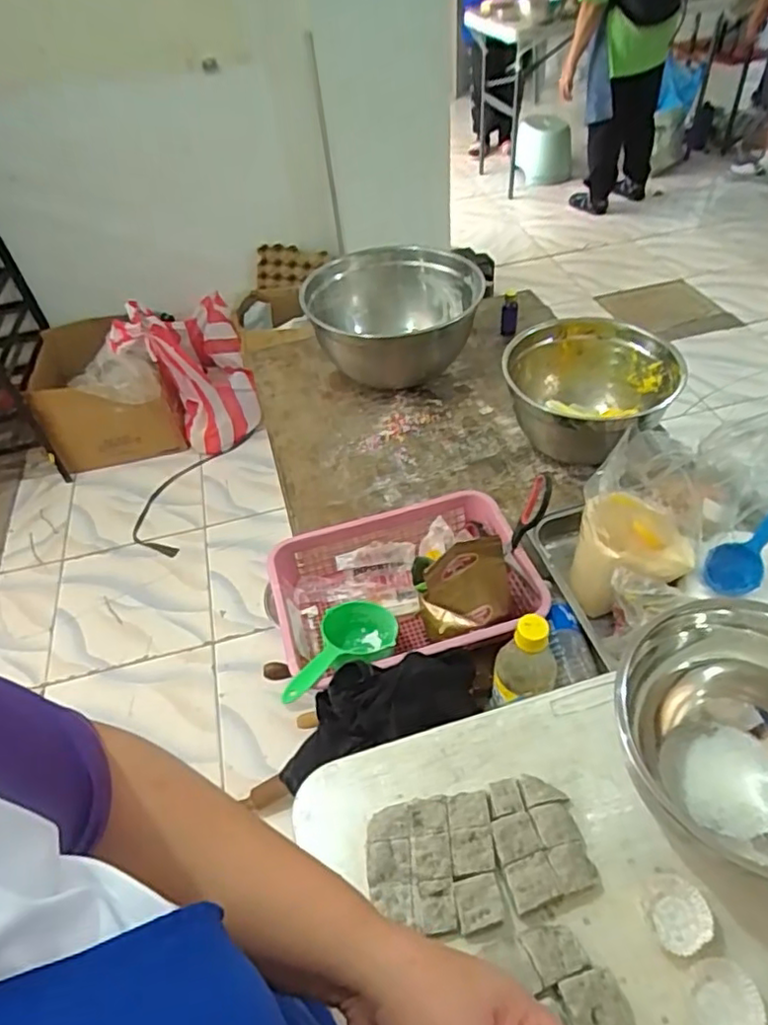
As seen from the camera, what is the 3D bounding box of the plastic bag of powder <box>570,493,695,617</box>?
[{"bbox_3d":[0.303,0.054,0.789,0.132,0.096,0.109,2,47,9],"label":"plastic bag of powder"}]

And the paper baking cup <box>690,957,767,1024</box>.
[{"bbox_3d":[0.243,0.349,0.449,0.044,0.016,0.052,-6,47,1],"label":"paper baking cup"}]

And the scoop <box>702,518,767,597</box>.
[{"bbox_3d":[0.434,0.033,0.731,0.151,0.030,0.053,-48,53,3],"label":"scoop"}]

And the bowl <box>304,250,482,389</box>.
[{"bbox_3d":[0.021,-0.337,1.165,0.296,0.169,0.287,-3,47,4],"label":"bowl"}]

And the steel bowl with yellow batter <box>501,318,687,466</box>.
[{"bbox_3d":[0.302,-0.181,0.977,0.265,0.128,0.239,31,57,30],"label":"steel bowl with yellow batter"}]

